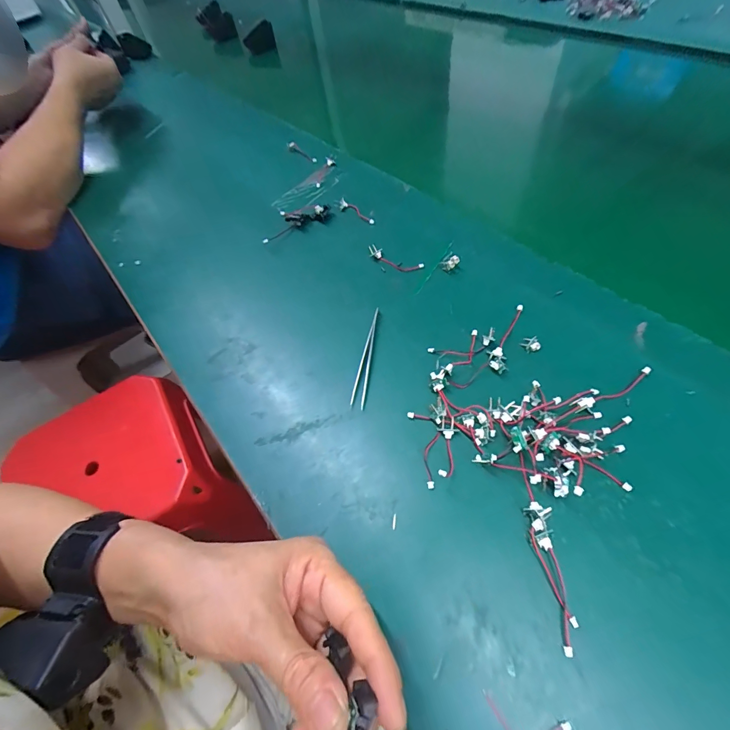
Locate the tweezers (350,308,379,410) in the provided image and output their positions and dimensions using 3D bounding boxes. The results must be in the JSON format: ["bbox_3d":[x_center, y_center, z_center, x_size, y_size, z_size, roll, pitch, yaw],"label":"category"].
[{"bbox_3d":[0.003,-0.010,0.332,0.011,0.011,0.100,8,55,10],"label":"tweezers"}]

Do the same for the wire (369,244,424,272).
[{"bbox_3d":[0.031,-0.109,0.387,0.062,0.014,0.011,25,60,21],"label":"wire"}]

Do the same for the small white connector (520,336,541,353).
[{"bbox_3d":[0.142,-0.018,0.319,0.015,0.005,0.014,-12,54,-4],"label":"small white connector"}]

